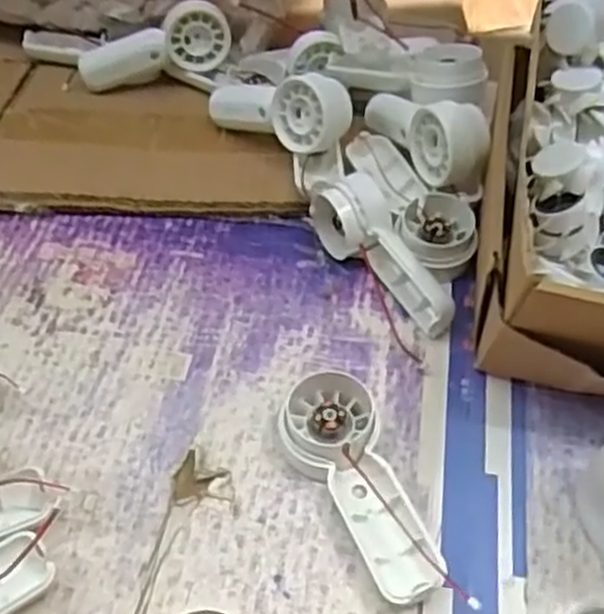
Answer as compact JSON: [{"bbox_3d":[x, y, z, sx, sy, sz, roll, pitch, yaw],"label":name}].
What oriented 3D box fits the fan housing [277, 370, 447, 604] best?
[{"bbox_3d":[0.022,0.081,0.351,0.047,0.021,0.112,-13,50,-11],"label":"fan housing"}]

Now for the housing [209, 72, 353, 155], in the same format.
[{"bbox_3d":[-0.017,-0.130,0.501,0.106,0.046,0.034,19,49,41],"label":"housing"}]

